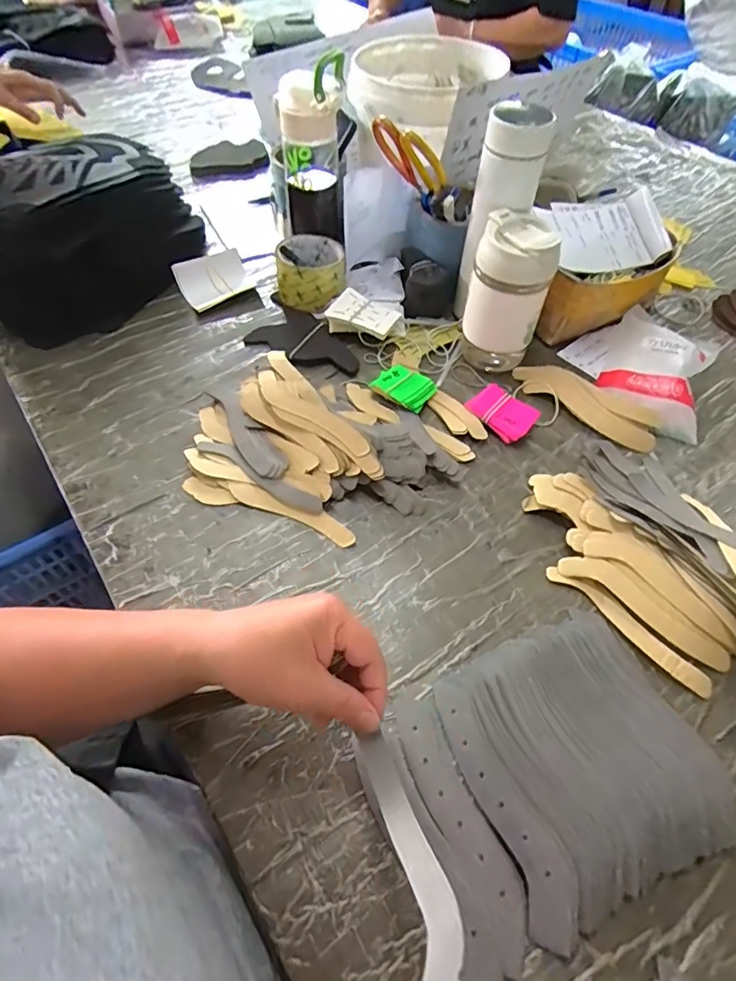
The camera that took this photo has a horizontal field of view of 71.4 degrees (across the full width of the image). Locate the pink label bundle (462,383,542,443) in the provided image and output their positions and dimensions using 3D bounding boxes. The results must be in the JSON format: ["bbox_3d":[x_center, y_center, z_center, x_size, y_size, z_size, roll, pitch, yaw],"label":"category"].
[{"bbox_3d":[0.146,-0.084,0.562,0.072,0.022,0.048,39,61,24],"label":"pink label bundle"}]

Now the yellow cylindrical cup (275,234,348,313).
[{"bbox_3d":[-0.075,-0.286,0.671,0.086,0.066,0.088,-5,53,-6],"label":"yellow cylindrical cup"}]

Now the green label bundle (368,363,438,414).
[{"bbox_3d":[0.041,-0.117,0.582,0.064,0.018,0.058,29,58,19],"label":"green label bundle"}]

